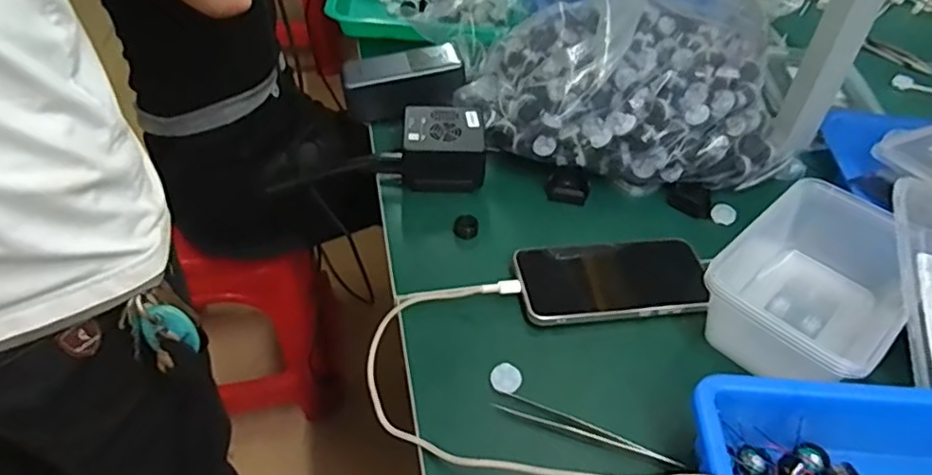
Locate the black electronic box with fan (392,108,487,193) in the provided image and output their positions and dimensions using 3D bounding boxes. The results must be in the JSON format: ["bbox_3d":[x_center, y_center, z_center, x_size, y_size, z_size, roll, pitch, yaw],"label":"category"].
[{"bbox_3d":[-0.023,-0.086,0.592,0.083,0.045,0.082,1,44,-2],"label":"black electronic box with fan"}]

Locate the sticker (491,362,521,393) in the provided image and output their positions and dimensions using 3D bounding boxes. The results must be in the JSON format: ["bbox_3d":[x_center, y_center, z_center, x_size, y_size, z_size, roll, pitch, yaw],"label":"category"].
[{"bbox_3d":[0.028,0.100,0.435,0.021,0.004,0.020,0,70,0],"label":"sticker"}]

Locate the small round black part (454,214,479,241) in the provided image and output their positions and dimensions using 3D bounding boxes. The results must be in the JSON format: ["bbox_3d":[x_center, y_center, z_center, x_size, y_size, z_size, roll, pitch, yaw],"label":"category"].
[{"bbox_3d":[0.000,-0.008,0.549,0.022,0.020,0.016,4,44,2],"label":"small round black part"}]

